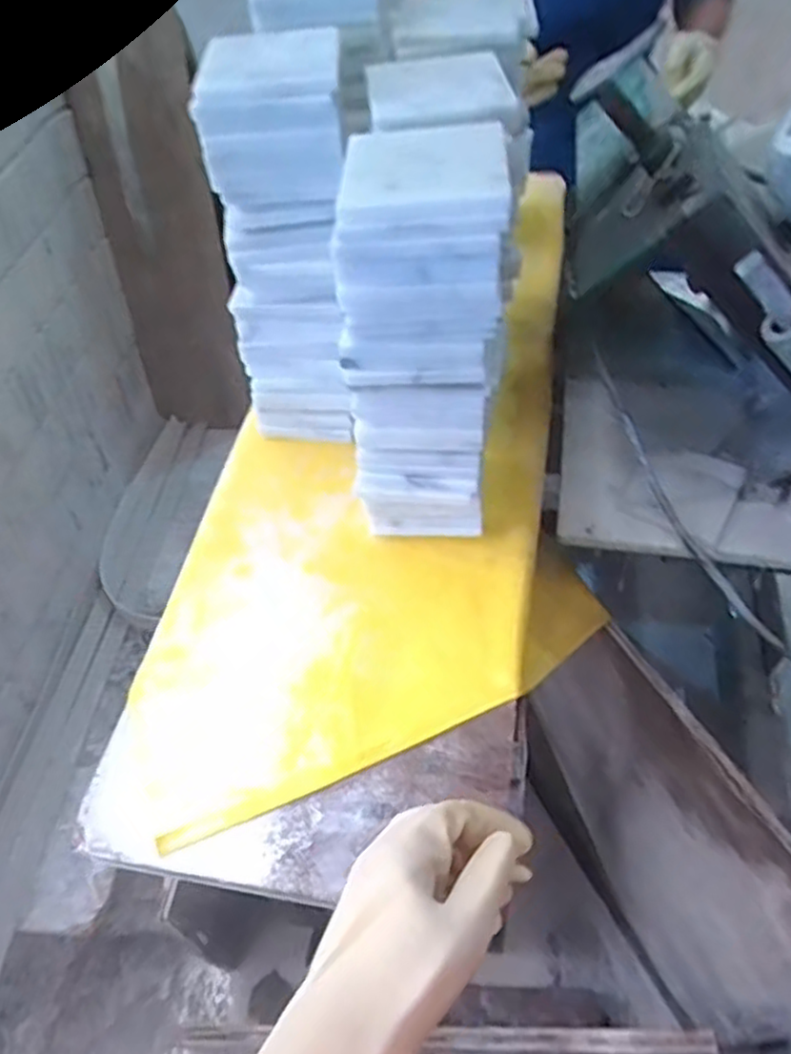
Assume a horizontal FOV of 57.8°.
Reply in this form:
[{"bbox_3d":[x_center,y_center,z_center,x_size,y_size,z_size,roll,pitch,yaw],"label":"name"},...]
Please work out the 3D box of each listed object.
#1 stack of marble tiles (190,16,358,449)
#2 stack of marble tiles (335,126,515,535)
[{"bbox_3d":[-0.084,-0.224,0.645,0.128,0.344,0.113,9,52,11],"label":"stack of marble tiles"},{"bbox_3d":[0.028,-0.116,0.554,0.105,0.326,0.113,10,52,12],"label":"stack of marble tiles"}]

